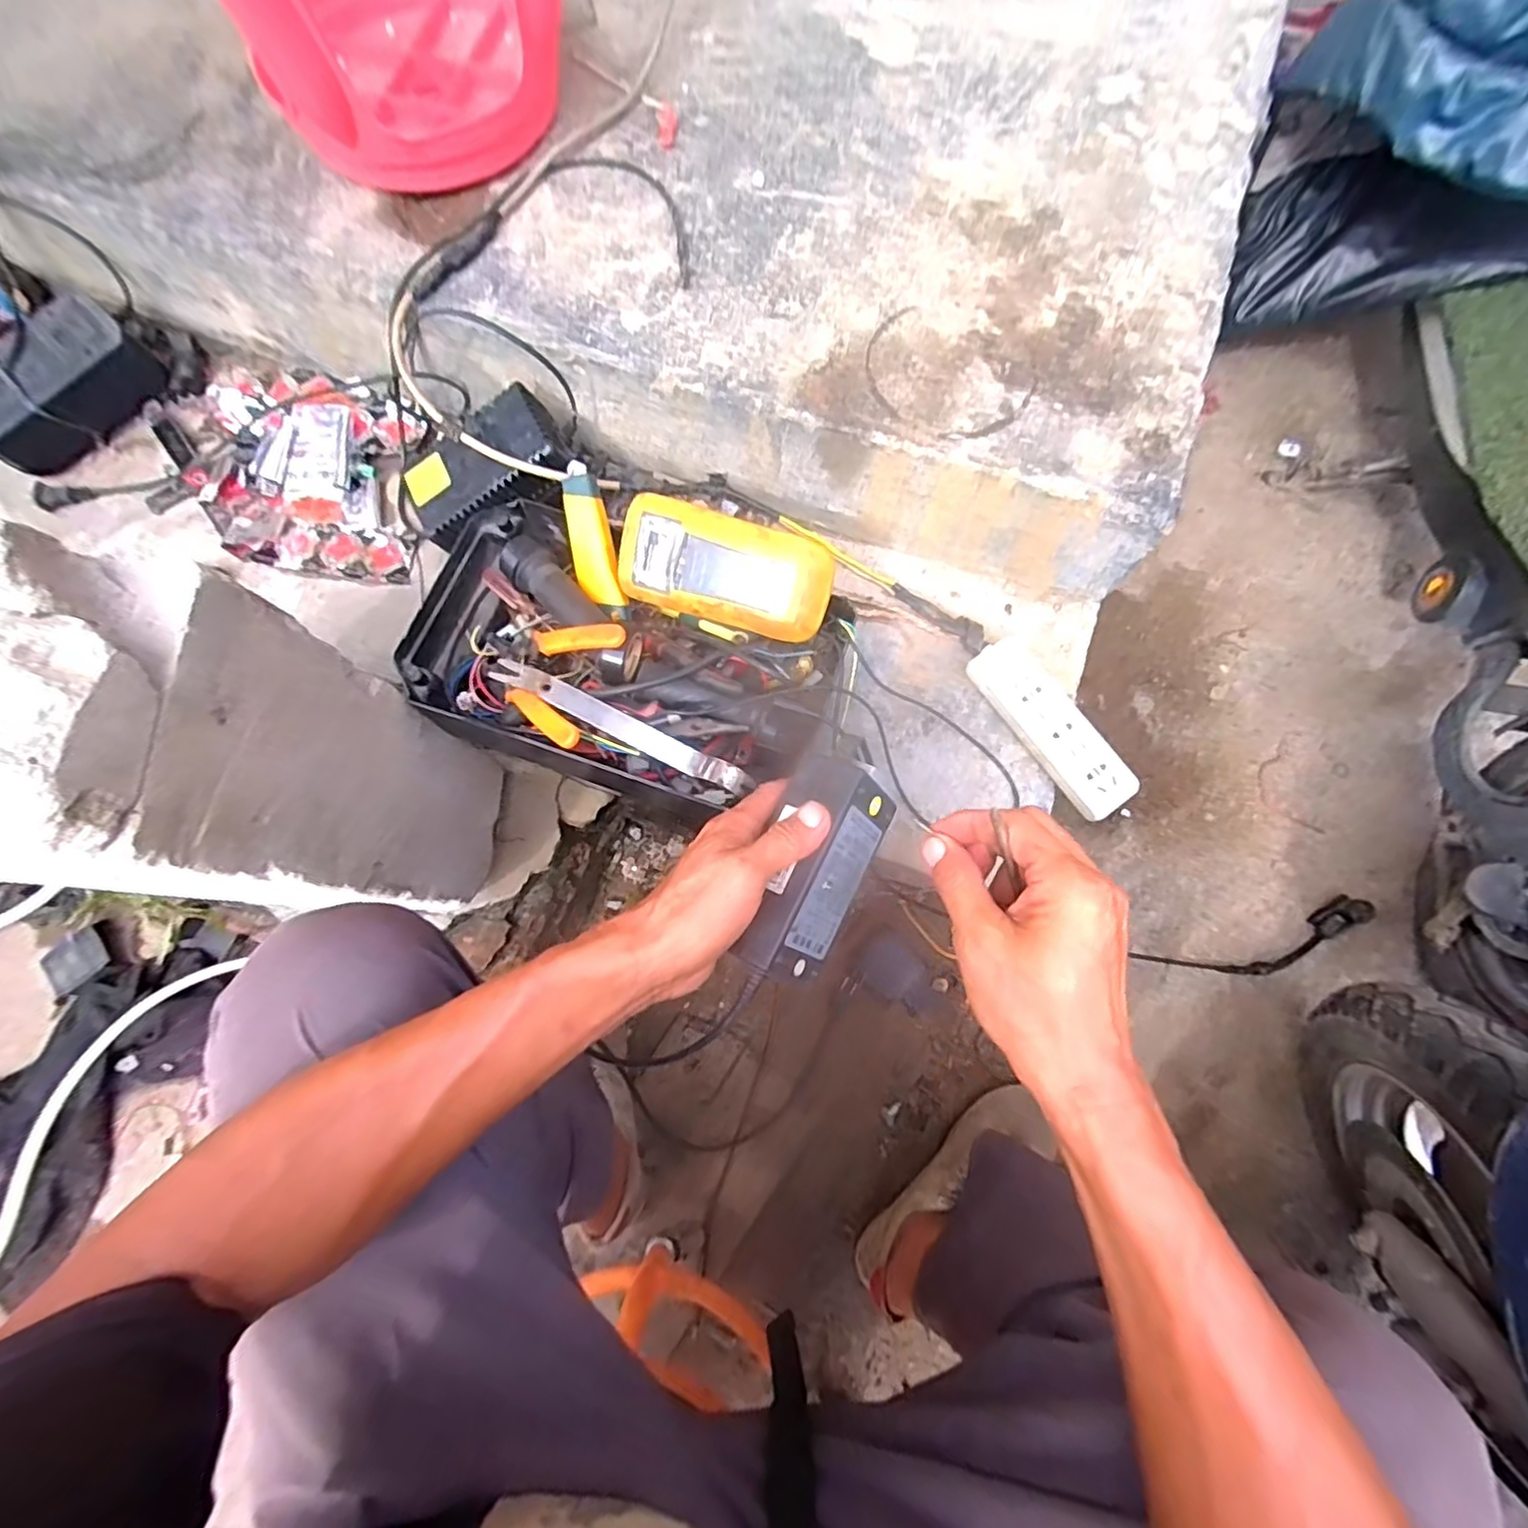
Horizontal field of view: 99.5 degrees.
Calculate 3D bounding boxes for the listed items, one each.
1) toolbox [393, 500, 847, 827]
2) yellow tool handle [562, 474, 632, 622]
[{"bbox_3d":[-0.125,-0.087,0.569,0.334,0.102,0.215,23,74,6],"label":"toolbox"},{"bbox_3d":[-0.149,-0.184,0.563,0.037,0.029,0.121,-15,99,-5],"label":"yellow tool handle"}]

